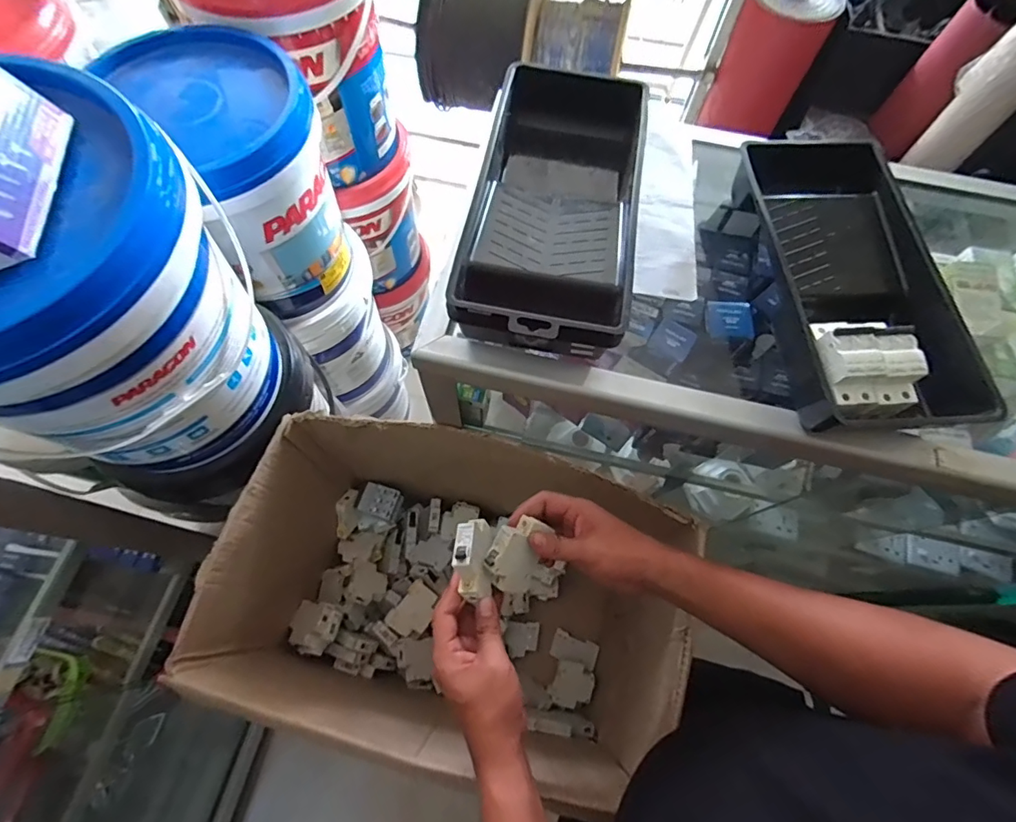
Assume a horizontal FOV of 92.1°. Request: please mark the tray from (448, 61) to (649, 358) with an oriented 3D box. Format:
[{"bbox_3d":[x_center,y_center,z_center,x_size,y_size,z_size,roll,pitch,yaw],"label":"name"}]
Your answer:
[{"bbox_3d":[0.048,-0.204,0.493,0.148,0.079,0.340,9,67,2],"label":"tray"}]

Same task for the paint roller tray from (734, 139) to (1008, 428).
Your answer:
[{"bbox_3d":[0.332,-0.128,0.491,0.155,0.068,0.314,-1,67,-2],"label":"paint roller tray"}]

